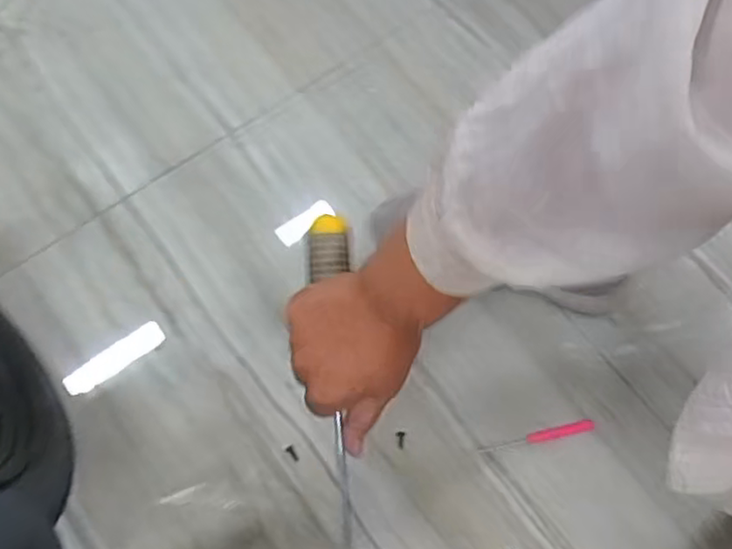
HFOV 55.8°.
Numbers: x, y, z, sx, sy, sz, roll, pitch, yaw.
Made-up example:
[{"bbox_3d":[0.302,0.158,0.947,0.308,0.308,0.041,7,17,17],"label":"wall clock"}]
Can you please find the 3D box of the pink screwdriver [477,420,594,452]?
[{"bbox_3d":[0.152,0.146,0.616,0.104,0.005,0.009,-12,72,-5],"label":"pink screwdriver"}]

